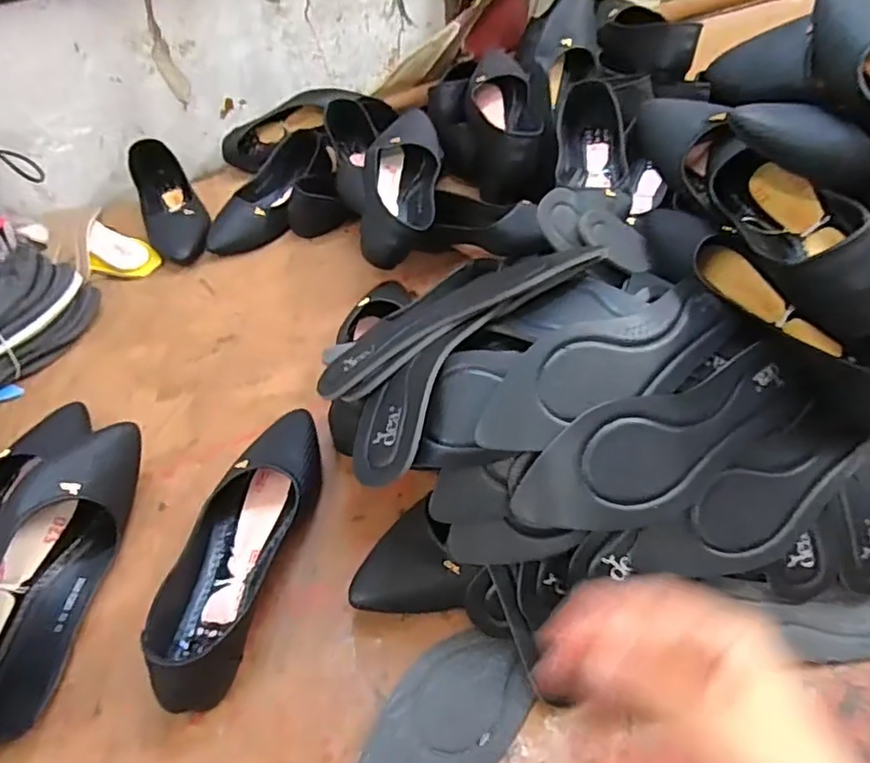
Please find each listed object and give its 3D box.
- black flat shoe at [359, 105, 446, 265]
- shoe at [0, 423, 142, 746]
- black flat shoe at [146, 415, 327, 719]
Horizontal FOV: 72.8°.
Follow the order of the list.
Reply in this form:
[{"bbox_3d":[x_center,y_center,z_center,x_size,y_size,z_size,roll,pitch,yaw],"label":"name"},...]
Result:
[{"bbox_3d":[-0.043,-0.253,0.751,0.091,0.055,0.262,2,50,6],"label":"black flat shoe"},{"bbox_3d":[-0.315,0.152,0.486,0.076,0.083,0.265,6,51,9],"label":"shoe"},{"bbox_3d":[-0.169,0.129,0.501,0.081,0.060,0.254,10,51,12],"label":"black flat shoe"}]

